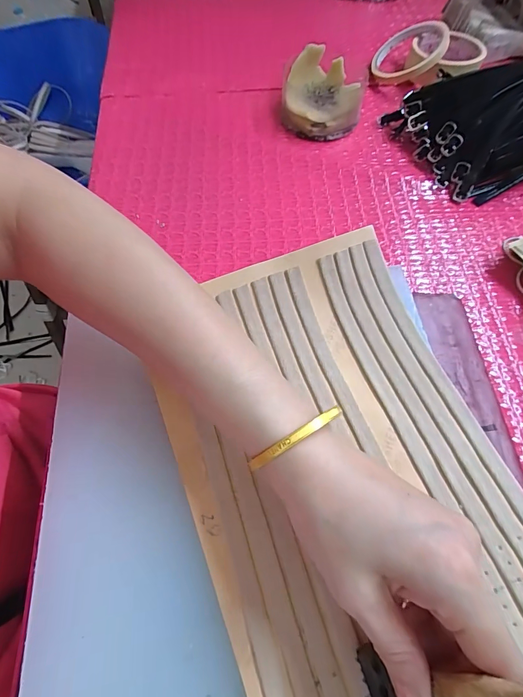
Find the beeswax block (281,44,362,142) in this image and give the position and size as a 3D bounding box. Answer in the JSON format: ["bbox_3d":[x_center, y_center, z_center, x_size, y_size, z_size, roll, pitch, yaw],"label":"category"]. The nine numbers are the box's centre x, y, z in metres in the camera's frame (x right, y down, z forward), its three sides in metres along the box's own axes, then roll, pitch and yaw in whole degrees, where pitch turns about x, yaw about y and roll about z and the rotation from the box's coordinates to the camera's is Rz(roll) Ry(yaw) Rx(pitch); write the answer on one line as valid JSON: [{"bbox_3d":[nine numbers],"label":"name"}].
[{"bbox_3d":[0.070,-0.294,0.413,0.091,0.049,0.089,8,64,4],"label":"beeswax block"}]

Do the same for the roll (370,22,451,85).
[{"bbox_3d":[0.186,-0.373,0.441,0.085,0.021,0.077,19,87,39],"label":"roll"}]

